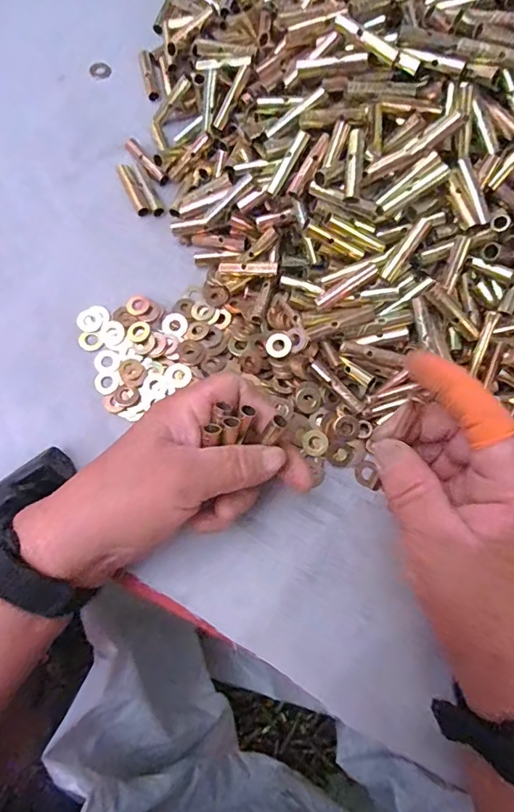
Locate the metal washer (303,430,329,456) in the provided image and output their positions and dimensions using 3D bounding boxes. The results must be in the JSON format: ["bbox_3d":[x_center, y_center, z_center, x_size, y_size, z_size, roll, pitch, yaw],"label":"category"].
[{"bbox_3d":[0.038,0.024,0.313,0.017,0.004,0.016,0,75,-1],"label":"metal washer"}]

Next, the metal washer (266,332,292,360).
[{"bbox_3d":[0.014,-0.041,0.320,0.017,0.004,0.017,-1,85,11],"label":"metal washer"}]

